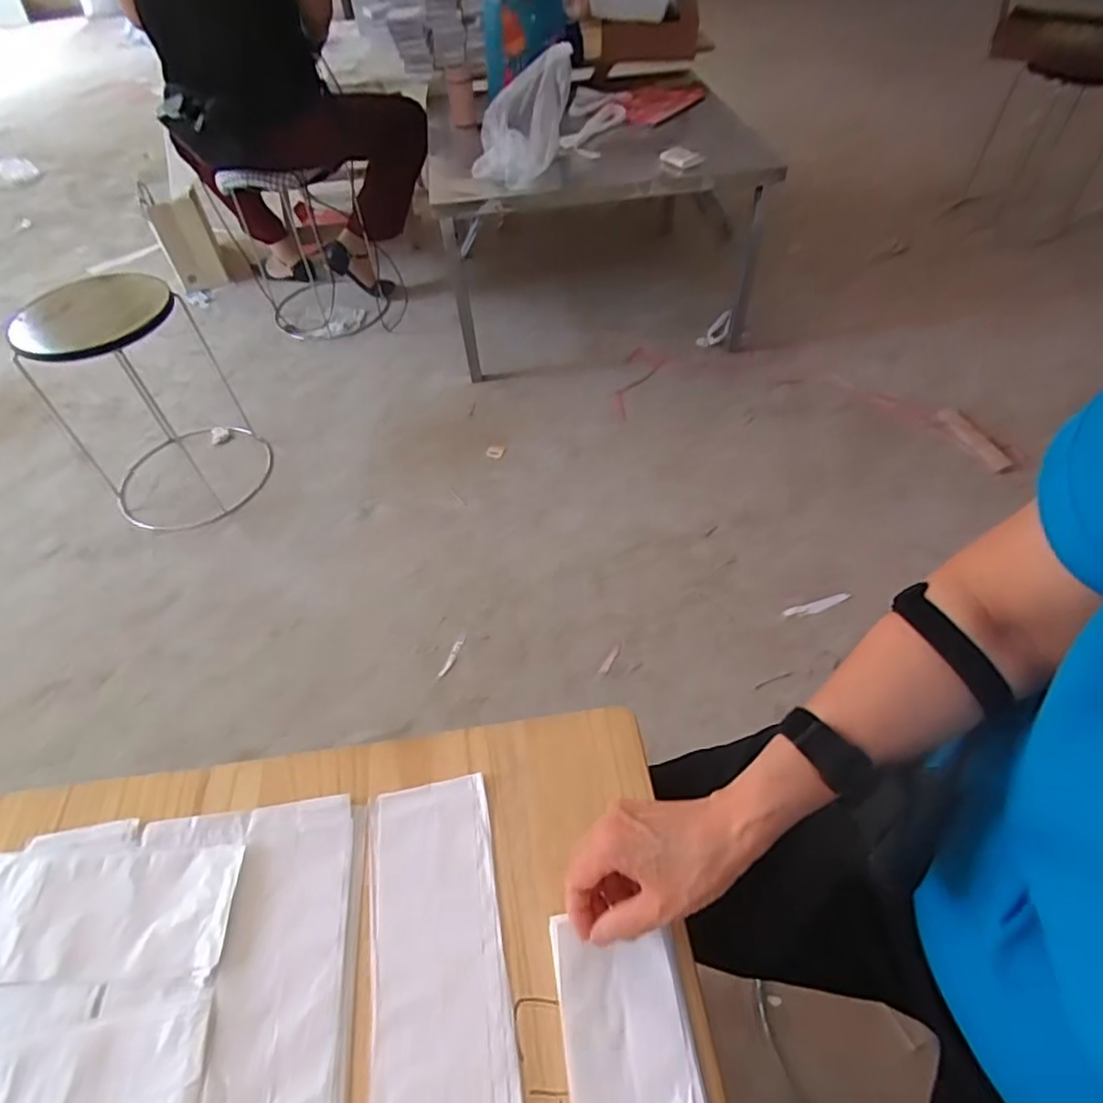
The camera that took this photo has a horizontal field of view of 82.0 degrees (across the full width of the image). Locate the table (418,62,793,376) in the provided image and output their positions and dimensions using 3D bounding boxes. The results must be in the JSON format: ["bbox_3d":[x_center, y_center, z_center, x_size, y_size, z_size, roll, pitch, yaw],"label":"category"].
[{"bbox_3d":[0.089,-0.794,1.564,0.728,0.443,0.566,-9,51,-5],"label":"table"}]

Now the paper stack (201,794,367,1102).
[{"bbox_3d":[-0.173,0.295,0.409,0.087,0.005,0.260,-6,50,-4],"label":"paper stack"}]

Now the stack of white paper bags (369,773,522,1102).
[{"bbox_3d":[-0.075,0.285,0.419,0.090,0.007,0.262,-8,50,-6],"label":"stack of white paper bags"}]

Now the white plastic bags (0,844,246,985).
[{"bbox_3d":[-0.343,0.253,0.447,0.233,0.010,0.084,-2,50,-1],"label":"white plastic bags"}]

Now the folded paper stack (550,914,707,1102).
[{"bbox_3d":[0.047,0.296,0.386,0.077,0.012,0.125,-6,50,-4],"label":"folded paper stack"}]

